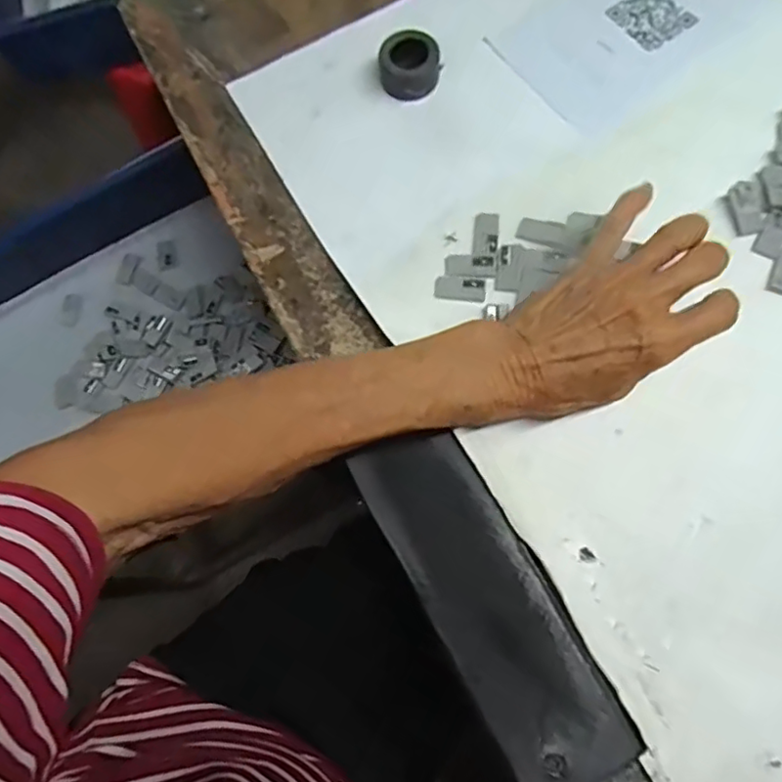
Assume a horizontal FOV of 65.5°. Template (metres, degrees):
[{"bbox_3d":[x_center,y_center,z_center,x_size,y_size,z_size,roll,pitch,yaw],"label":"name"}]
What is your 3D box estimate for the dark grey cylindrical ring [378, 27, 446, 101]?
[{"bbox_3d":[0.012,-0.205,0.384,0.037,0.020,0.035,-9,73,-1],"label":"dark grey cylindrical ring"}]

